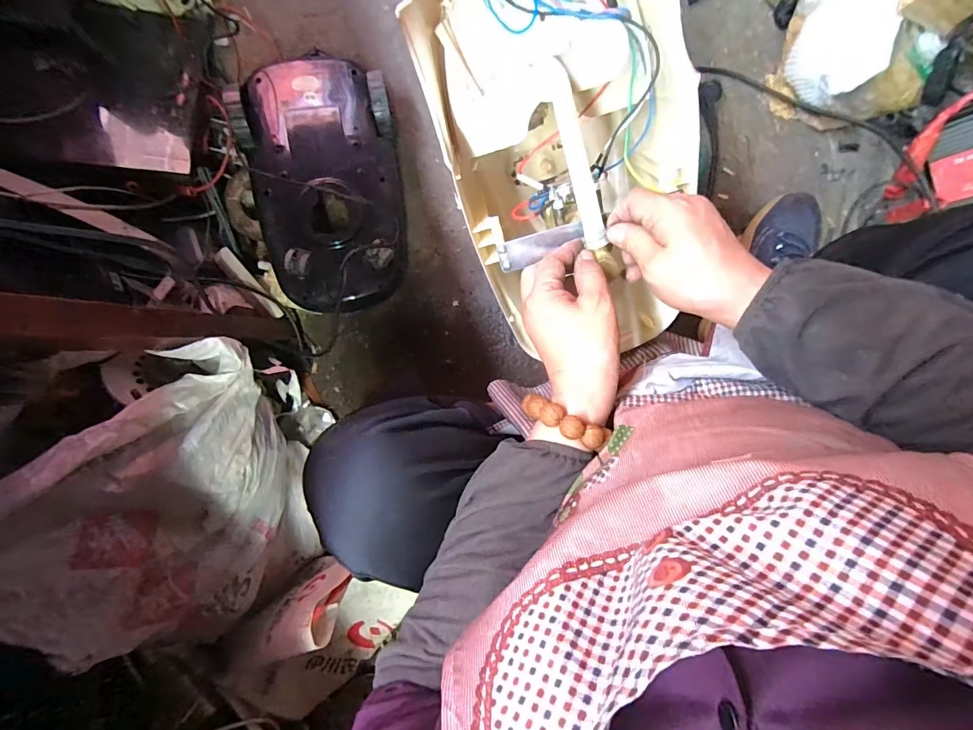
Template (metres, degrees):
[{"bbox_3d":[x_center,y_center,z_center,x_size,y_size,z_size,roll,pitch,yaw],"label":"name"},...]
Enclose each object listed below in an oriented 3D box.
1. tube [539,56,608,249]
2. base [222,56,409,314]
[{"bbox_3d":[0.075,-0.171,0.365,0.018,0.013,0.149,-21,114,4],"label":"tube"},{"bbox_3d":[-0.238,-0.283,0.697,0.220,0.141,0.389,-11,95,3],"label":"base"}]

